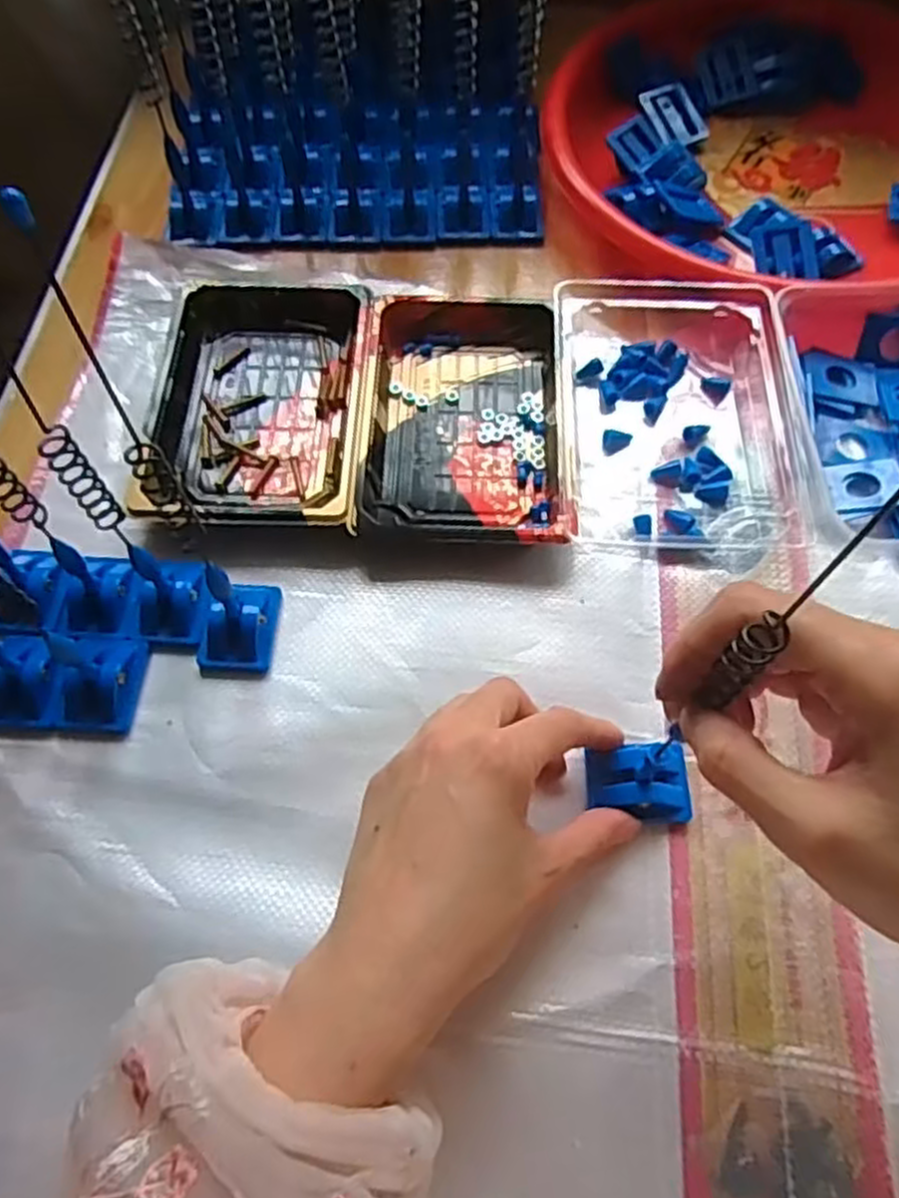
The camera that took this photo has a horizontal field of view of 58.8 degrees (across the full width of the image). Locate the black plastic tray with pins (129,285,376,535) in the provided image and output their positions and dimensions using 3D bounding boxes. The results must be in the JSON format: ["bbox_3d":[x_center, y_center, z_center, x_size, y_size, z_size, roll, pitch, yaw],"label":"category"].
[{"bbox_3d":[-0.100,-0.108,0.433,0.116,0.023,0.157,4,64,2],"label":"black plastic tray with pins"}]

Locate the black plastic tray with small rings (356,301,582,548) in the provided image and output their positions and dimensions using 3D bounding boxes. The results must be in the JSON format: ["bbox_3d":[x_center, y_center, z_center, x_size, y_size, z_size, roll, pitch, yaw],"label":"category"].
[{"bbox_3d":[0.008,-0.100,0.428,0.105,0.022,0.163,0,64,0],"label":"black plastic tray with small rings"}]

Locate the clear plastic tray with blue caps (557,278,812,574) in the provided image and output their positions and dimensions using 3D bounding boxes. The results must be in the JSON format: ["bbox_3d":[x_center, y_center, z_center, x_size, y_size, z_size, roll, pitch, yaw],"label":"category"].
[{"bbox_3d":[0.119,-0.103,0.424,0.121,0.030,0.170,0,64,0],"label":"clear plastic tray with blue caps"}]

